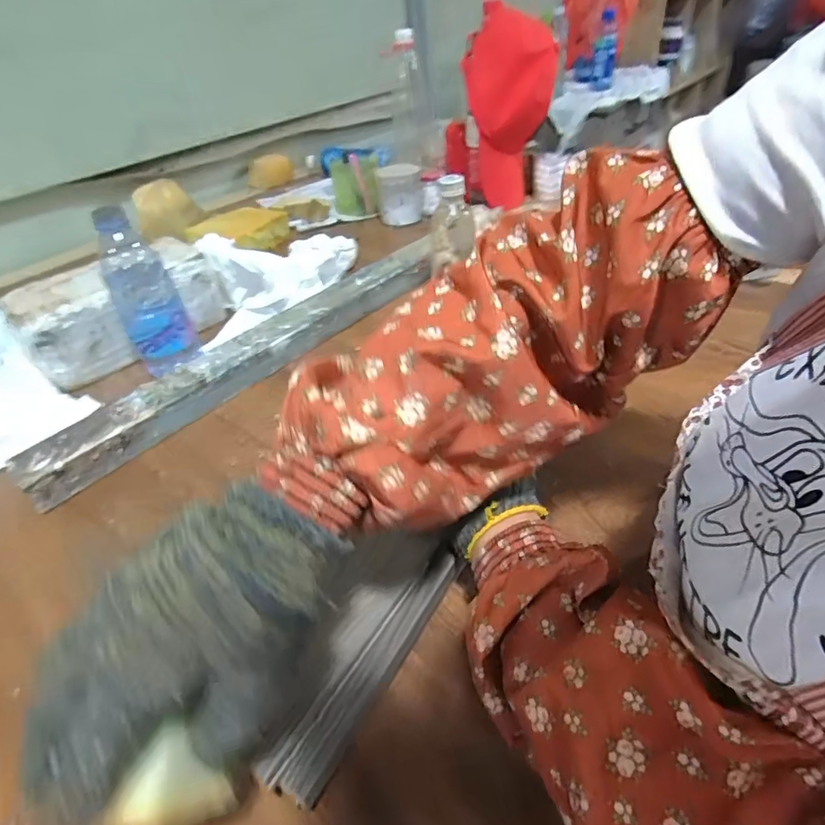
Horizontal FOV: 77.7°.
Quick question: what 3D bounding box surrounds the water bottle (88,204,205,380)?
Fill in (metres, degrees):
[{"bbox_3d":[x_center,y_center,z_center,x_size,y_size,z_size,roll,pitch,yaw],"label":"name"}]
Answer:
[{"bbox_3d":[-0.306,-0.132,0.586,0.067,0.177,0.066,-26,46,-20],"label":"water bottle"}]

